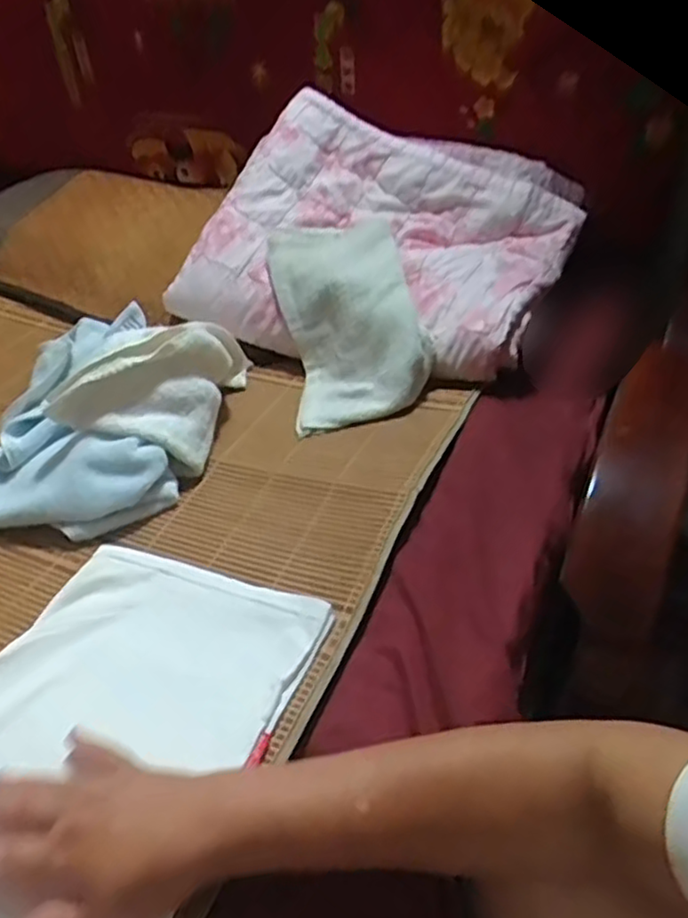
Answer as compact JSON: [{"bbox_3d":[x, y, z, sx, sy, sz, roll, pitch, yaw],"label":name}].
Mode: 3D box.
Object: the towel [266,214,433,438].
[{"bbox_3d":[0.003,-0.173,0.860,0.165,0.066,0.295,-20,66,10],"label":"towel"}]

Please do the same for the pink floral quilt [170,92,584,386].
[{"bbox_3d":[0.051,-0.287,0.912,0.443,0.081,0.357,18,65,11],"label":"pink floral quilt"}]

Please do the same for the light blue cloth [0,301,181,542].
[{"bbox_3d":[-0.269,-0.055,0.755,0.231,0.102,0.271,7,40,13],"label":"light blue cloth"}]

